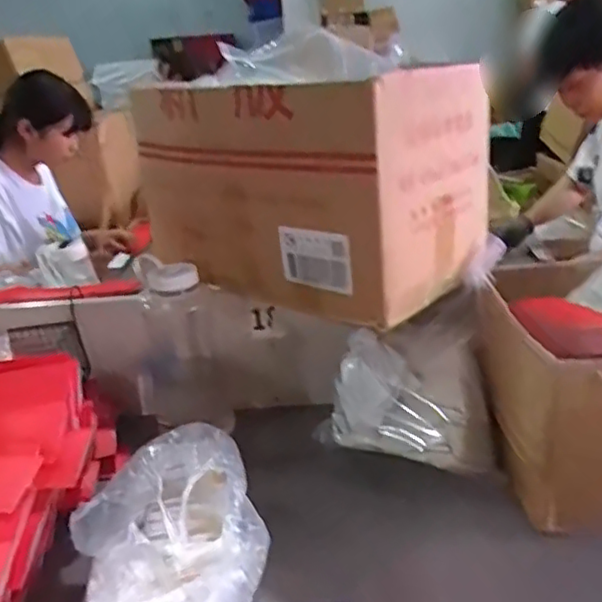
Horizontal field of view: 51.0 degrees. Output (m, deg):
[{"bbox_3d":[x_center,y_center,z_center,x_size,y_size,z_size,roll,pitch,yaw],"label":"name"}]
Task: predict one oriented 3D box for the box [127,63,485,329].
[{"bbox_3d":[0.000,-0.167,0.903,0.439,0.273,0.266,14,29,39],"label":"box"}]

